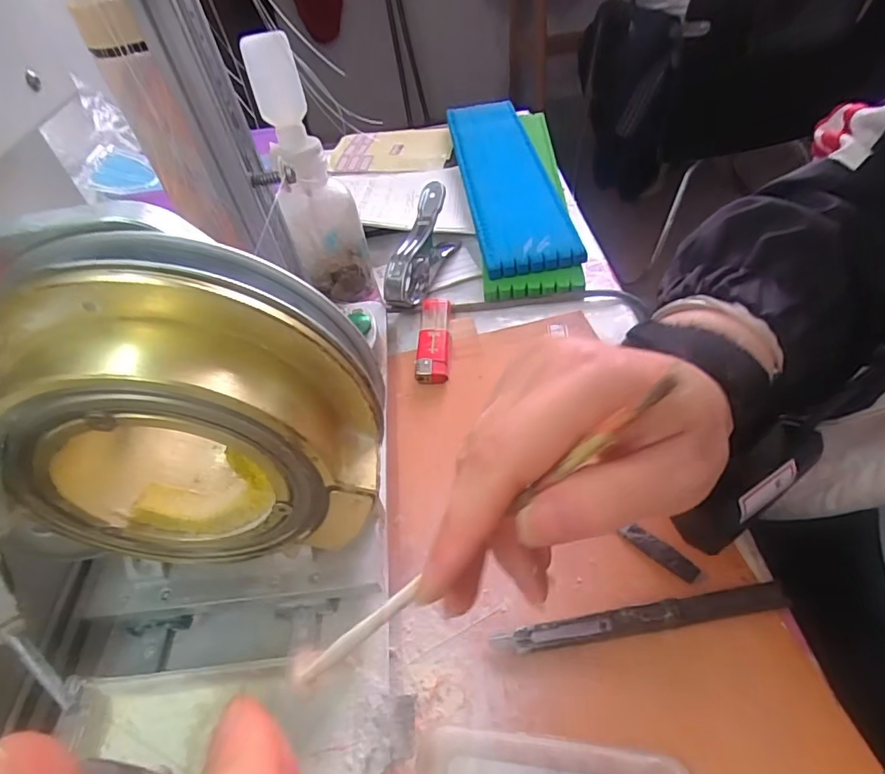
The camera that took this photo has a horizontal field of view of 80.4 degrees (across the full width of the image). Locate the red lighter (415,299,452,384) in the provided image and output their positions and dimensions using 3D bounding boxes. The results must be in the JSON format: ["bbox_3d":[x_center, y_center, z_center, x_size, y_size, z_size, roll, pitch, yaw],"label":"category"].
[{"bbox_3d":[-0.006,-0.039,0.393,0.023,0.009,0.087,-4,46,7],"label":"red lighter"}]

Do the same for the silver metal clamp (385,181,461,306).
[{"bbox_3d":[-0.018,-0.120,0.430,0.031,0.055,0.106,14,51,22],"label":"silver metal clamp"}]

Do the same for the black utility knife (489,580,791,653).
[{"bbox_3d":[0.092,0.108,0.245,0.136,0.009,0.012,-11,46,0],"label":"black utility knife"}]

